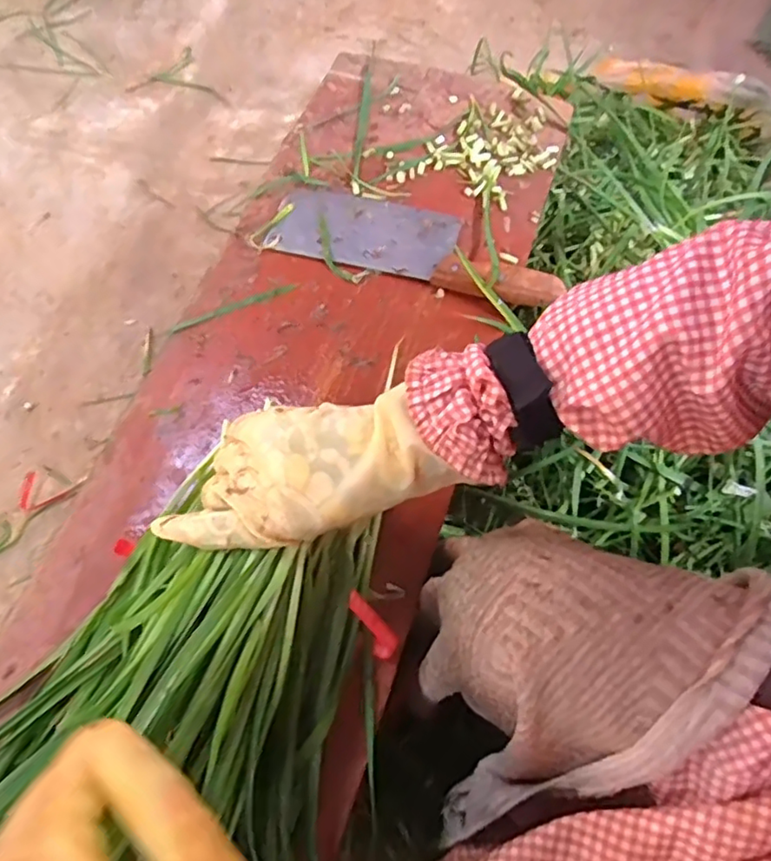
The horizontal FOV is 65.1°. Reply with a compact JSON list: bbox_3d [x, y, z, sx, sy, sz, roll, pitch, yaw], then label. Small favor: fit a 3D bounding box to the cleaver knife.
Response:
[{"bbox_3d":[0.027,-0.174,0.550,0.263,0.024,0.087,18,66,10],"label":"cleaver knife"}]

